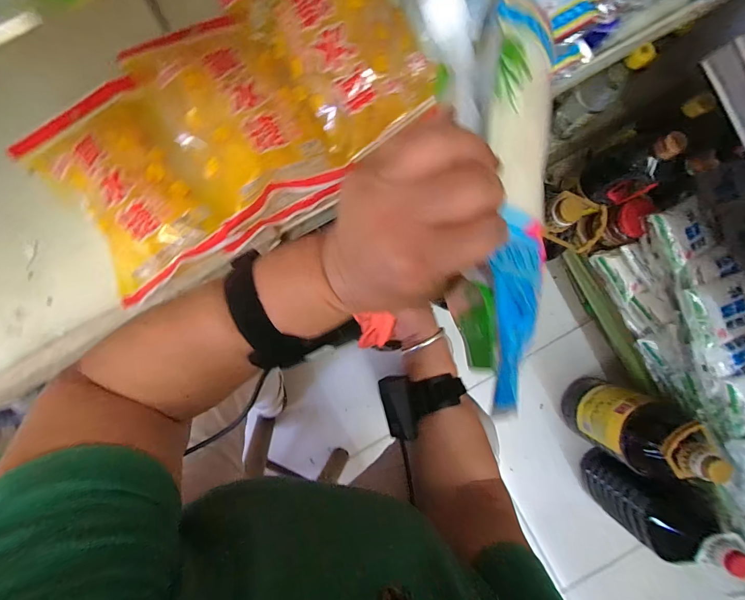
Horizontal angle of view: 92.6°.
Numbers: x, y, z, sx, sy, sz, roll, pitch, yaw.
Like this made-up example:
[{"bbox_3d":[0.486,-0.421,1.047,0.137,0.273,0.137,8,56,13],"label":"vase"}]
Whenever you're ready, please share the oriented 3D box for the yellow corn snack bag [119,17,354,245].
[{"bbox_3d":[-0.141,-0.180,0.350,0.143,0.043,0.203,-28,92,-2],"label":"yellow corn snack bag"}]

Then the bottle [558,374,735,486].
[{"bbox_3d":[0.563,0.275,0.777,0.146,0.327,0.141,0,91,-2],"label":"bottle"}]

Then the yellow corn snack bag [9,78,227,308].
[{"bbox_3d":[-0.264,-0.114,0.382,0.136,0.049,0.197,-31,92,-2],"label":"yellow corn snack bag"}]

